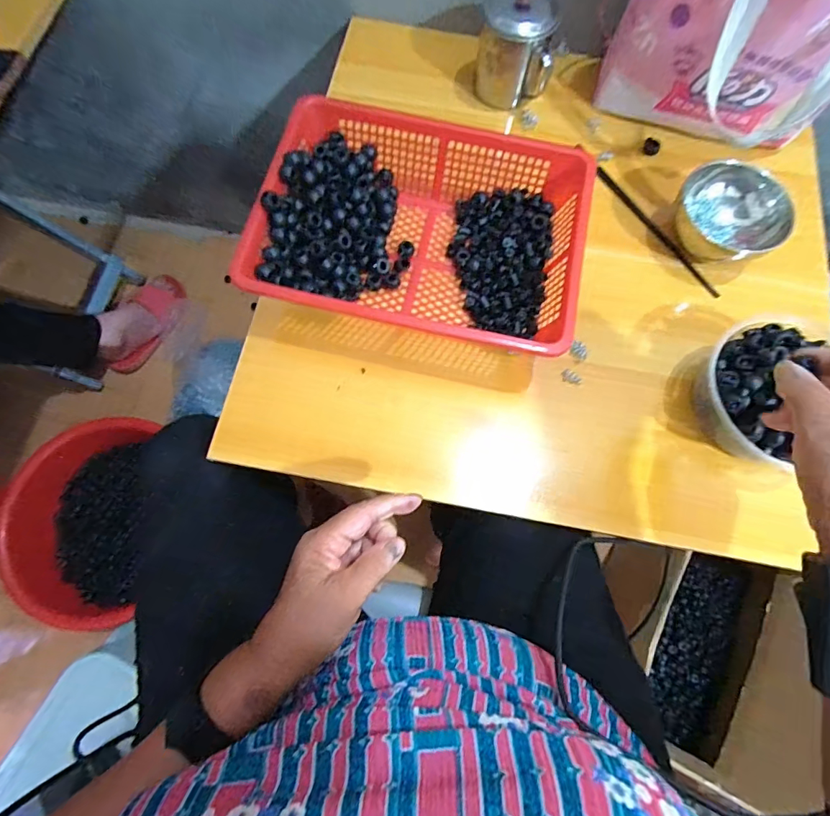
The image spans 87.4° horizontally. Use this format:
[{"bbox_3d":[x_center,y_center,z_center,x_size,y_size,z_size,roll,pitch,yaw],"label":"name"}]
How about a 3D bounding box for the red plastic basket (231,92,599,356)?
[{"bbox_3d":[0.007,-0.170,0.435,0.297,0.079,0.218,13,73,3],"label":"red plastic basket"}]

